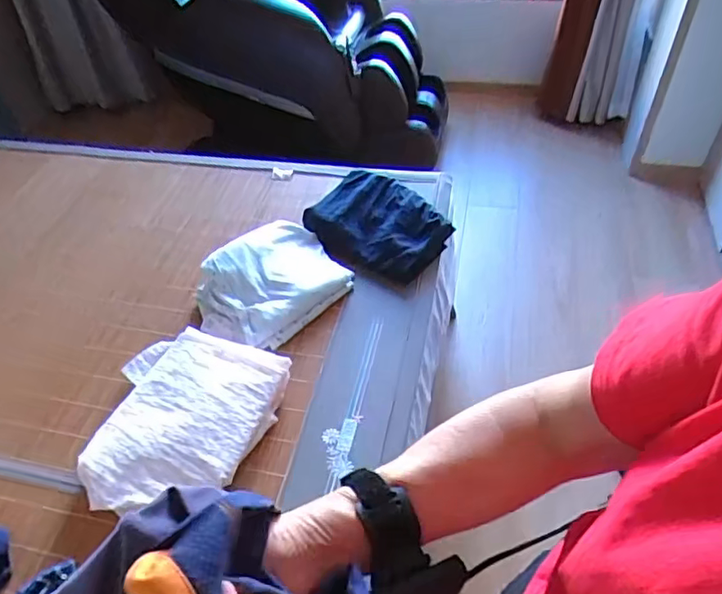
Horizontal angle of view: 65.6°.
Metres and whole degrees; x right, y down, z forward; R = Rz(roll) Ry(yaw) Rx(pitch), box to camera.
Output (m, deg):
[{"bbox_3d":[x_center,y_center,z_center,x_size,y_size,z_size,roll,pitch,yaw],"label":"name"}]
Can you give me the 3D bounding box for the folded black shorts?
[{"bbox_3d":[0.026,-0.162,1.203,0.295,0.077,0.243,30,56,28],"label":"folded black shorts"}]

